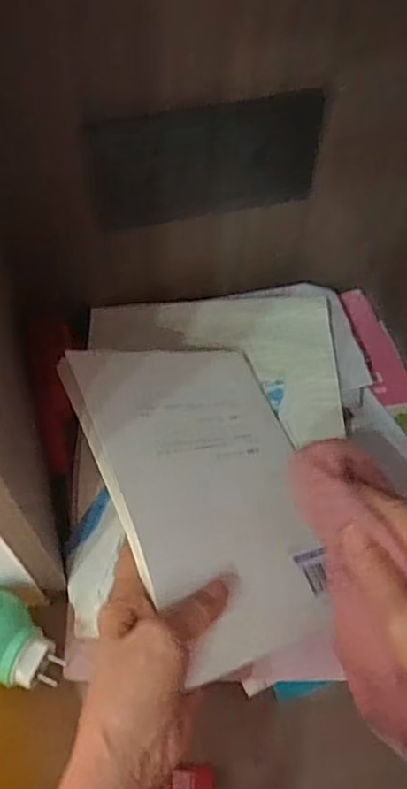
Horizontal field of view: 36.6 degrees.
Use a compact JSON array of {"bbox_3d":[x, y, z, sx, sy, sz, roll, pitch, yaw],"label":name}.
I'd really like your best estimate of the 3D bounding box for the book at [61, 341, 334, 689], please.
[{"bbox_3d":[0.014,0.059,0.416,0.166,0.014,0.214,-7,61,-41],"label":"book"}]

